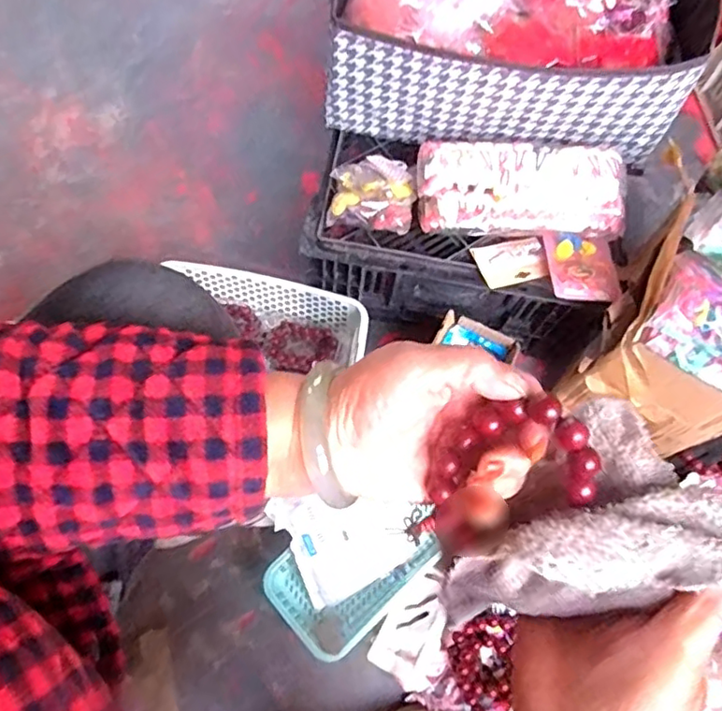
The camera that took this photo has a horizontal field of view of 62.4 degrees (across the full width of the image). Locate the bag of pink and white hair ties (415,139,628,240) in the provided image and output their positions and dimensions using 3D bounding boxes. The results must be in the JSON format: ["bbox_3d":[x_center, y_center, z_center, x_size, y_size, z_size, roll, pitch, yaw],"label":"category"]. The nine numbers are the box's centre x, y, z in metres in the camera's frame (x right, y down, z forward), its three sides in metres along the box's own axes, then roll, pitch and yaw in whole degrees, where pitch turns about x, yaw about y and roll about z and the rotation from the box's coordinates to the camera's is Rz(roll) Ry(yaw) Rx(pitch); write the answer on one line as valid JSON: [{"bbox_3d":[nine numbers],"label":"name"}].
[{"bbox_3d":[0.180,-0.189,0.685,0.231,0.064,0.095,1,69,-3],"label":"bag of pink and white hair ties"}]

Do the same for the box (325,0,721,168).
[{"bbox_3d":[0.186,-0.440,0.722,0.395,0.140,0.385,9,69,1],"label":"box"}]

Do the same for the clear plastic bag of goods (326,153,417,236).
[{"bbox_3d":[0.015,-0.195,0.703,0.096,0.027,0.101,10,69,2],"label":"clear plastic bag of goods"}]

